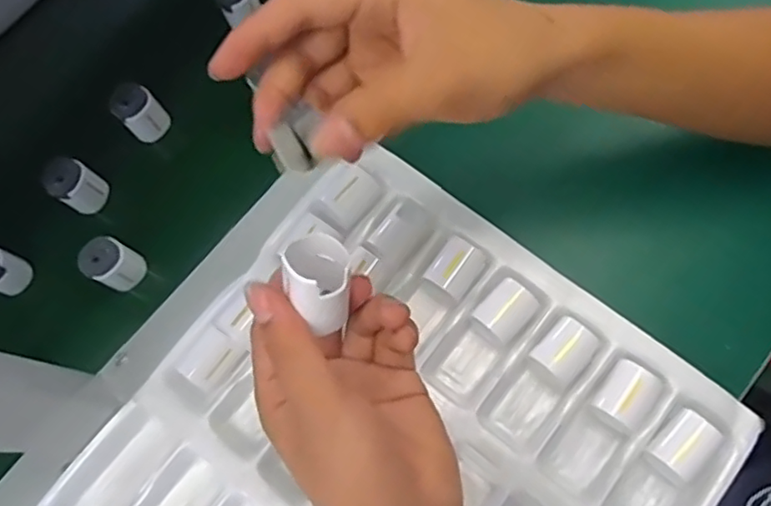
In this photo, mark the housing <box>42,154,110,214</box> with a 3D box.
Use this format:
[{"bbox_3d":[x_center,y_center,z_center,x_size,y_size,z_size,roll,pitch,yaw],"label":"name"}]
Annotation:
[{"bbox_3d":[-0.234,-0.051,0.475,0.032,0.039,0.032,0,72,1],"label":"housing"}]

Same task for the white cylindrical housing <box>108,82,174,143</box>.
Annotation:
[{"bbox_3d":[-0.190,-0.109,0.489,0.032,0.041,0.027,-41,76,-12],"label":"white cylindrical housing"}]

